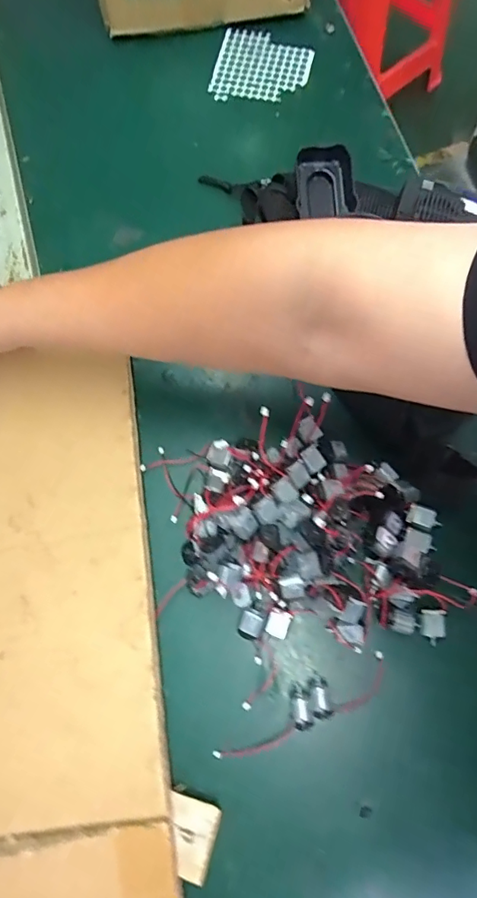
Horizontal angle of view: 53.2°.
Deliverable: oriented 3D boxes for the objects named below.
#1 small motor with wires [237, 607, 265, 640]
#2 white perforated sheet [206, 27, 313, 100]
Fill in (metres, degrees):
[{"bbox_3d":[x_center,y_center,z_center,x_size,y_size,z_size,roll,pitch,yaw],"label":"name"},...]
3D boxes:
[{"bbox_3d":[0.010,0.136,0.372,0.018,0.015,0.023,22,76,7],"label":"small motor with wires"},{"bbox_3d":[0.026,-0.419,0.524,0.105,0.008,0.090,13,80,7],"label":"white perforated sheet"}]

